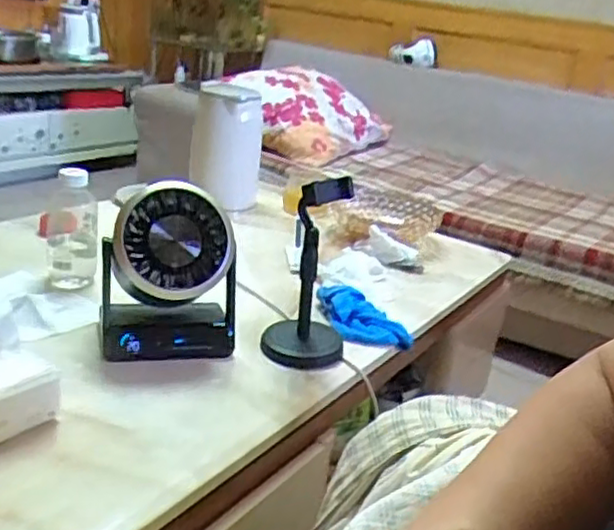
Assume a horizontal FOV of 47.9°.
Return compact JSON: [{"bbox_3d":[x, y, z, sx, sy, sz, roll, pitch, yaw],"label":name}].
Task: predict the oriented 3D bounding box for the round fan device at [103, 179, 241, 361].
[{"bbox_3d":[-0.168,0.013,0.857,0.163,0.201,0.094,-1,22,-22],"label":"round fan device"}]

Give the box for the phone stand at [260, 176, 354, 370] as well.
[{"bbox_3d":[0.007,0.008,0.897,0.106,0.240,0.101,7,20,0],"label":"phone stand"}]

